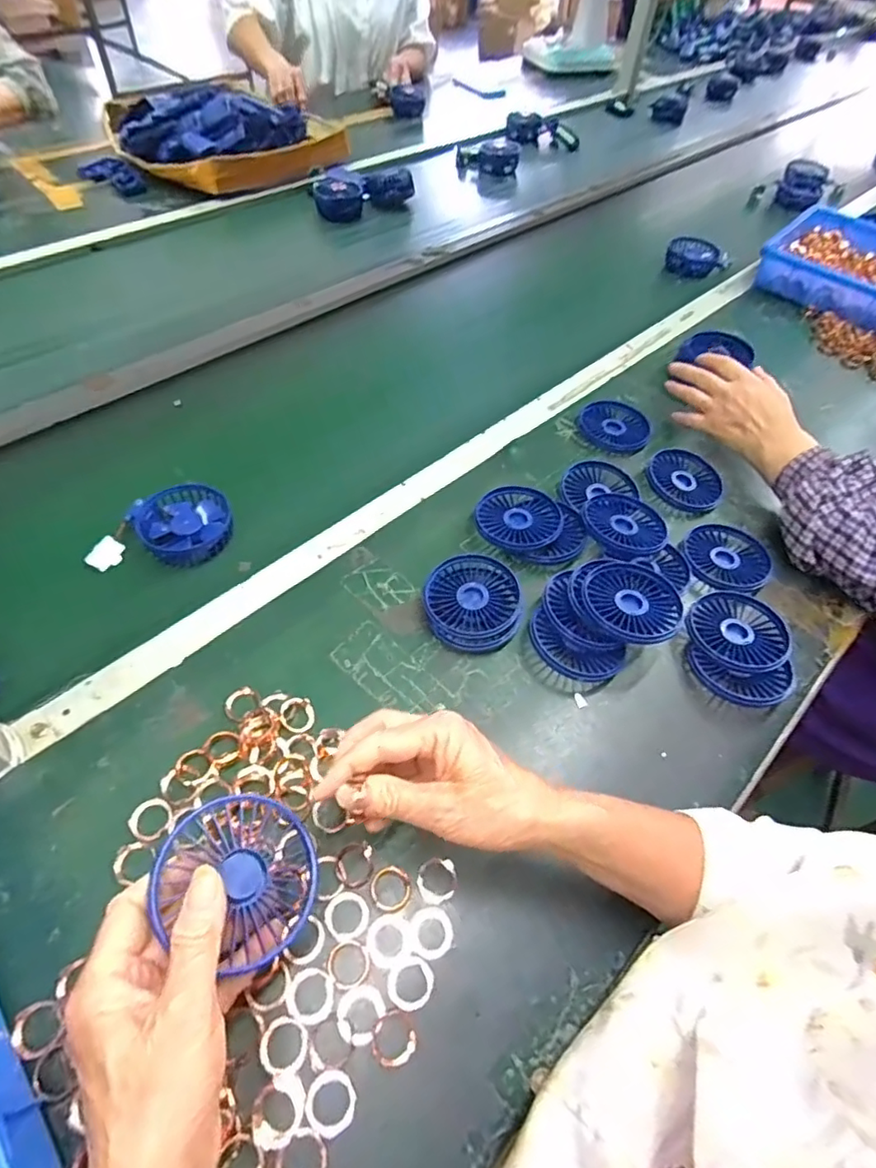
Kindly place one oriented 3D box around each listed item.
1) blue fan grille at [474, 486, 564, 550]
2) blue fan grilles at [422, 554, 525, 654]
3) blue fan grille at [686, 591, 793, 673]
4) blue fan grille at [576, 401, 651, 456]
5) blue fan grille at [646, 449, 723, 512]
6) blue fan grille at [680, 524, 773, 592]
[{"bbox_3d":[0.082,-0.065,0.591,0.086,0.015,0.078,-1,53,-5],"label":"blue fan grille"},{"bbox_3d":[0.032,0.017,0.535,0.086,0.022,0.092,-7,54,-9],"label":"blue fan grilles"},{"bbox_3d":[0.274,0.045,0.534,0.087,0.018,0.085,2,53,-2],"label":"blue fan grille"},{"bbox_3d":[0.216,-0.193,0.713,0.088,0.013,0.088,2,53,-2],"label":"blue fan grille"},{"bbox_3d":[0.279,-0.118,0.654,0.083,0.022,0.083,2,53,-2],"label":"blue fan grille"},{"bbox_3d":[0.292,-0.029,0.591,0.081,0.011,0.085,2,53,-2],"label":"blue fan grille"}]

